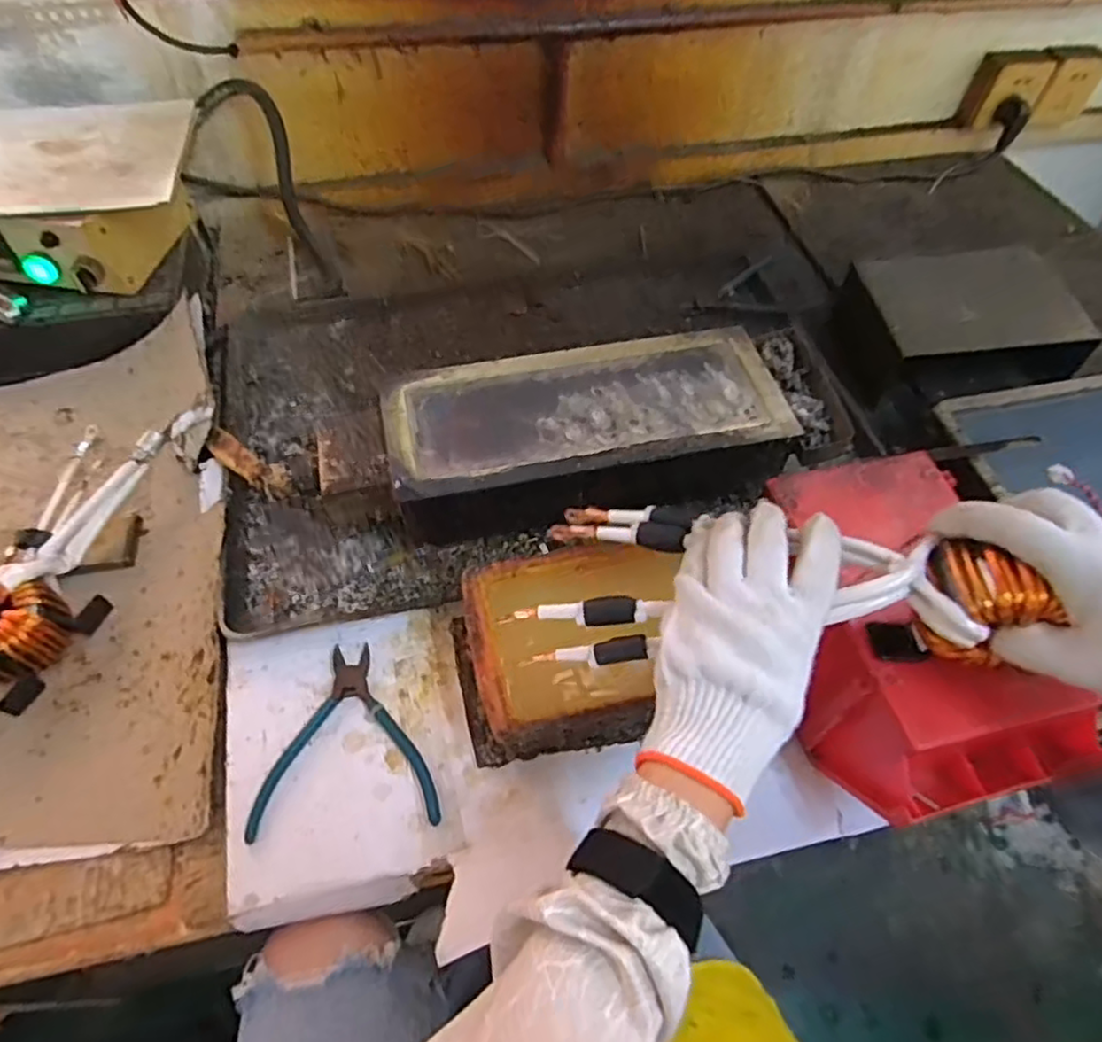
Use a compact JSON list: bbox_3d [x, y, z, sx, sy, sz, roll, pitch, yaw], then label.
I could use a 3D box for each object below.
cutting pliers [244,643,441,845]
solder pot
[{"bbox_3d":[-0.145,0.154,0.499,0.126,0.010,0.133,-3,55,-4],"label":"cutting pliers"},{"bbox_3d":[0.032,-0.068,0.607,0.338,0.086,0.165,-9,56,-8],"label":"solder pot"}]

